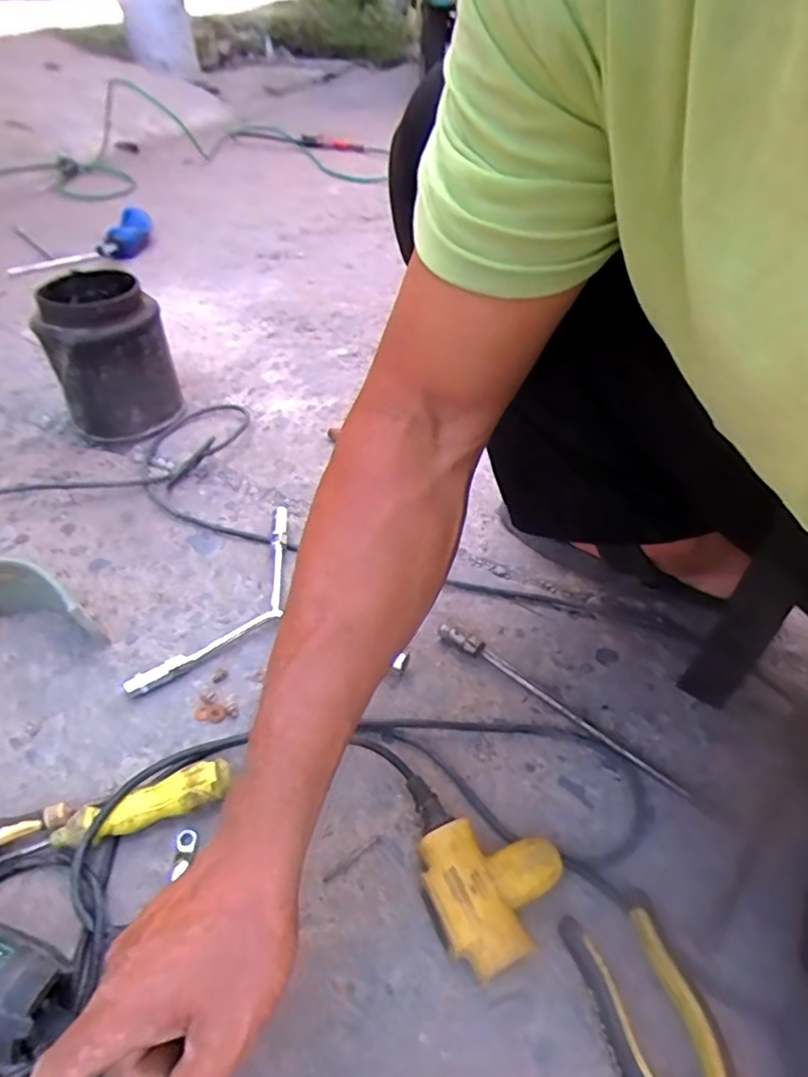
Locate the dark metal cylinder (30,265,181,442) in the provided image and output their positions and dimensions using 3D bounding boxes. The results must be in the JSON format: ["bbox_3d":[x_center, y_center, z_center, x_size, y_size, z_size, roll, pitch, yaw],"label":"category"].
[{"bbox_3d":[-0.363,-0.220,0.744,0.131,0.174,0.137,-21,48,-21],"label":"dark metal cylinder"}]

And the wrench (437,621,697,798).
[{"bbox_3d":[0.122,0.134,0.492,0.228,0.016,0.016,32,52,27],"label":"wrench"}]

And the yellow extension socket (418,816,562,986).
[{"bbox_3d":[0.057,0.223,0.383,0.087,0.041,0.081,-18,49,-20],"label":"yellow extension socket"}]

